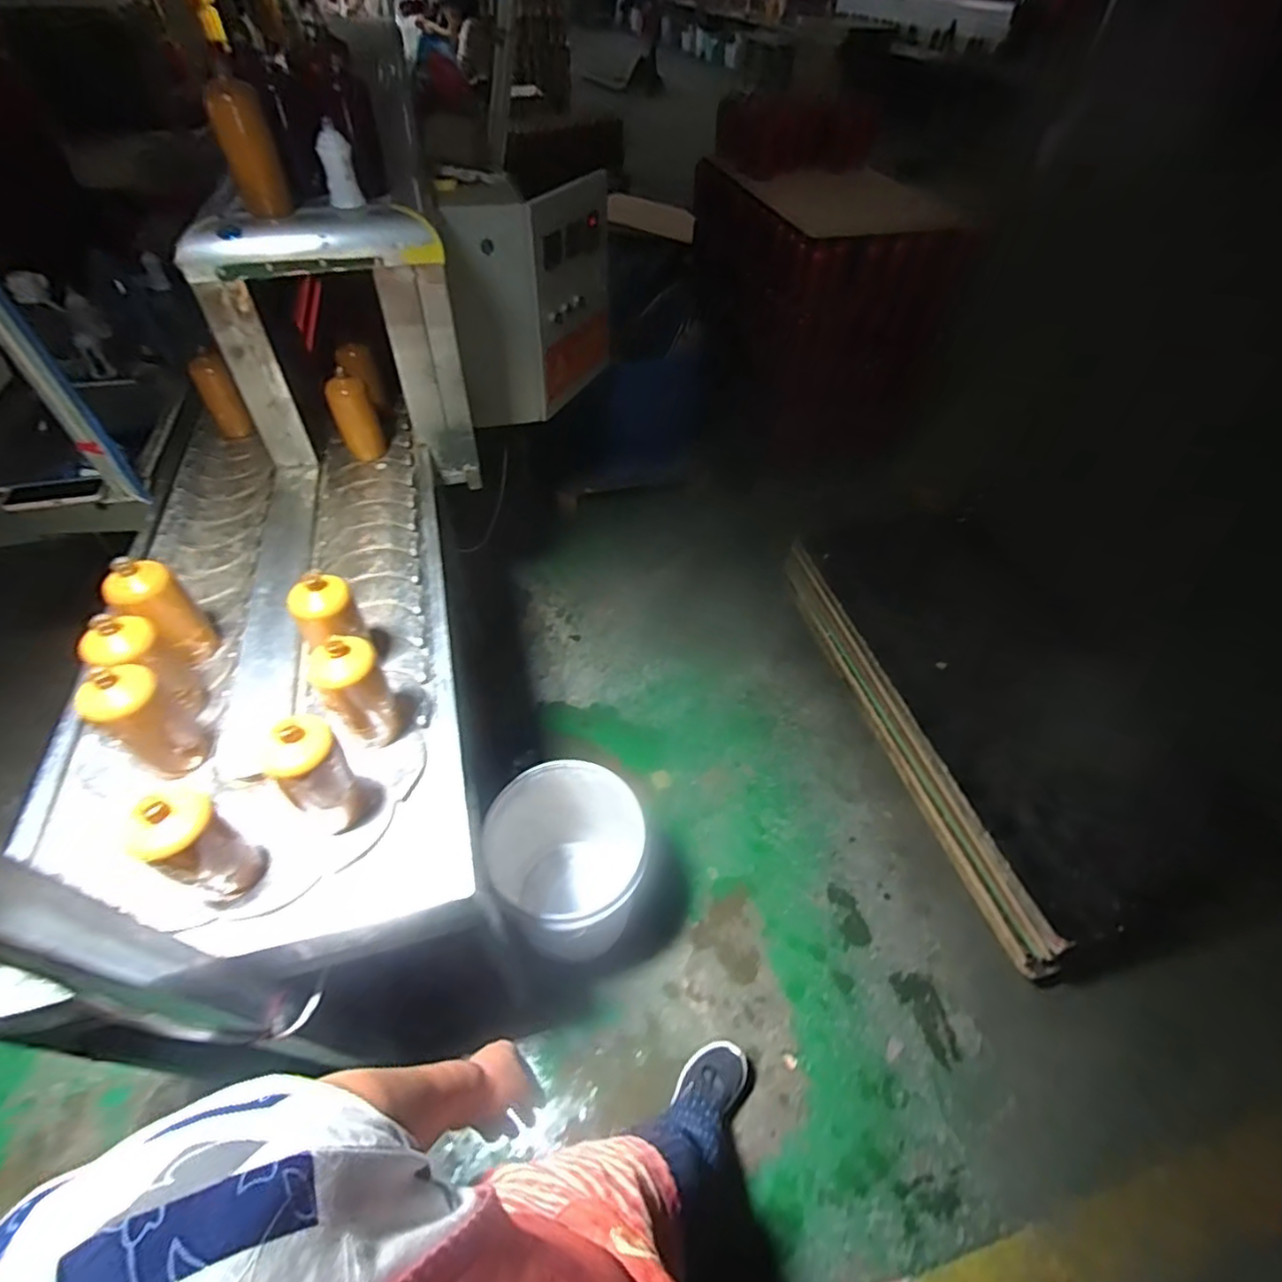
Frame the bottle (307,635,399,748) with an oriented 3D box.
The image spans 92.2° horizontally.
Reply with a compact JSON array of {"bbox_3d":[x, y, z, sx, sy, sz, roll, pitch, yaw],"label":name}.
[{"bbox_3d":[-0.391,0.061,0.846,0.075,0.185,0.076,-29,51,-25],"label":"bottle"}]

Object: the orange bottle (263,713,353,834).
[{"bbox_3d":[-0.404,0.162,0.758,0.074,0.179,0.065,-34,53,-29],"label":"orange bottle"}]

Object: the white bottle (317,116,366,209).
[{"bbox_3d":[-0.516,-0.807,1.055,0.055,0.107,0.038,-11,49,-10],"label":"white bottle"}]

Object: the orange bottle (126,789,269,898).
[{"bbox_3d":[-0.500,0.232,0.696,0.070,0.180,0.070,0,48,0],"label":"orange bottle"}]

